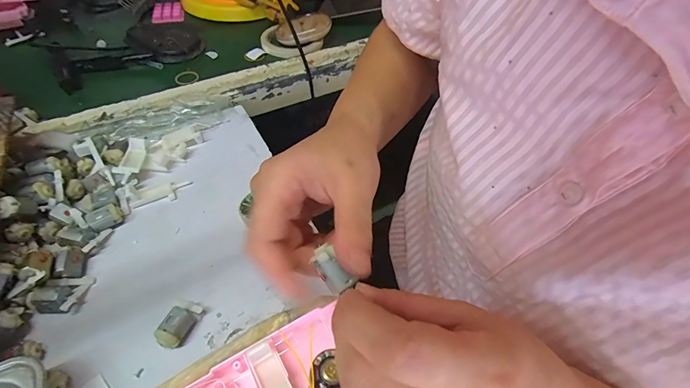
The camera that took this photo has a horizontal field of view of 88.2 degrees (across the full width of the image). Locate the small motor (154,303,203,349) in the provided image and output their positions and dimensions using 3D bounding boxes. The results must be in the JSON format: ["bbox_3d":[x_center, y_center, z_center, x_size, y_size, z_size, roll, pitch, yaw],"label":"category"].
[{"bbox_3d":[-0.129,0.101,0.276,0.019,0.016,0.036,18,52,12],"label":"small motor"}]

